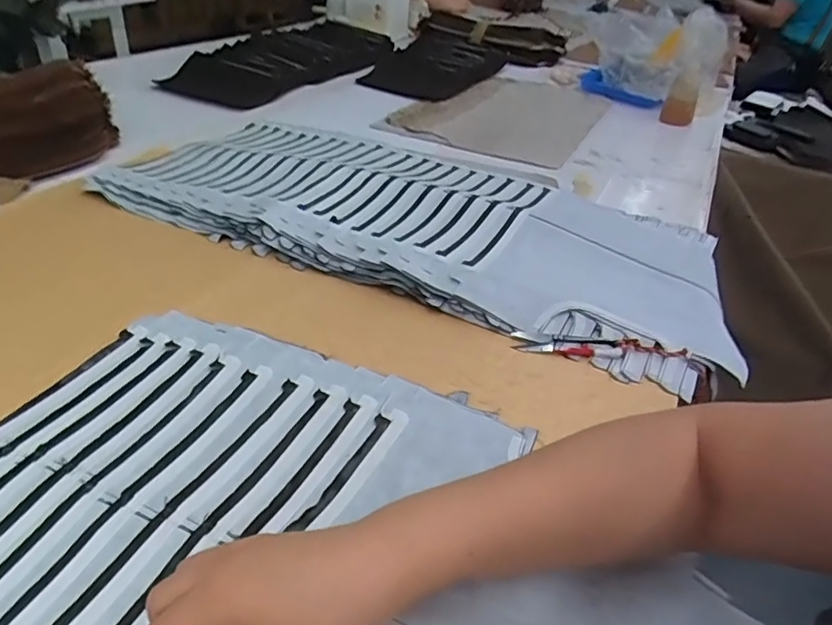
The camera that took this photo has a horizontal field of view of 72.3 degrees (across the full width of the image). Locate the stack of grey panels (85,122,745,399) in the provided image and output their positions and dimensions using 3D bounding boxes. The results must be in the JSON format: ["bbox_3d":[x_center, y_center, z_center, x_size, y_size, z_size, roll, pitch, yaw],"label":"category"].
[{"bbox_3d":[-0.004,-0.149,0.749,0.776,0.051,0.368,20,38,18],"label":"stack of grey panels"}]

